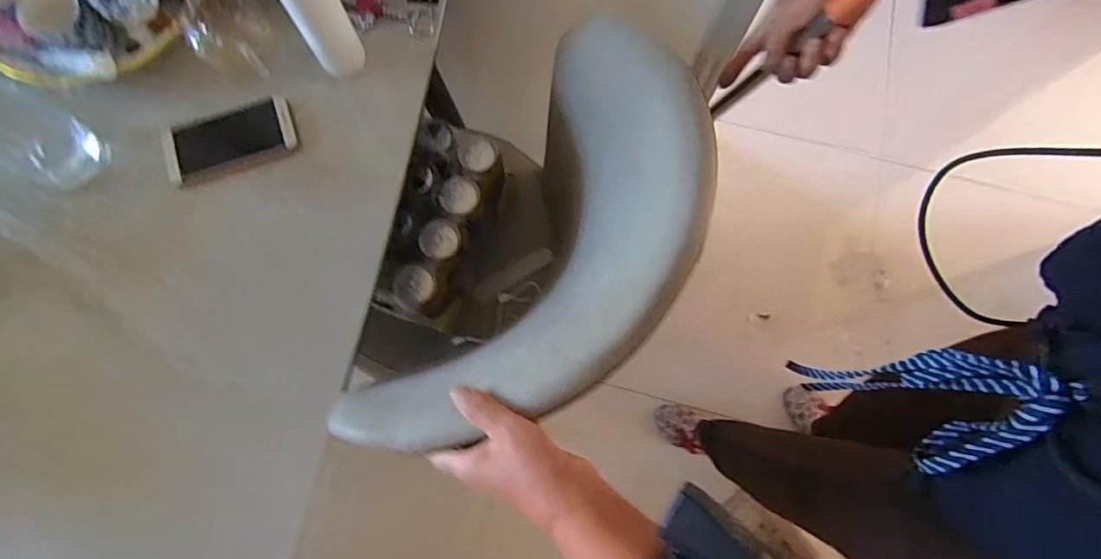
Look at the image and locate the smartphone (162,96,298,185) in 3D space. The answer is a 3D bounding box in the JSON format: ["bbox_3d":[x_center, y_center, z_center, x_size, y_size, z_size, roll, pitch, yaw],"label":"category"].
[{"bbox_3d":[-0.357,-0.156,0.558,0.139,0.007,0.077,-17,75,-5],"label":"smartphone"}]

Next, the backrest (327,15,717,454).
[{"bbox_3d":[0.013,-0.018,0.470,0.190,0.179,0.427,25,76,7],"label":"backrest"}]

